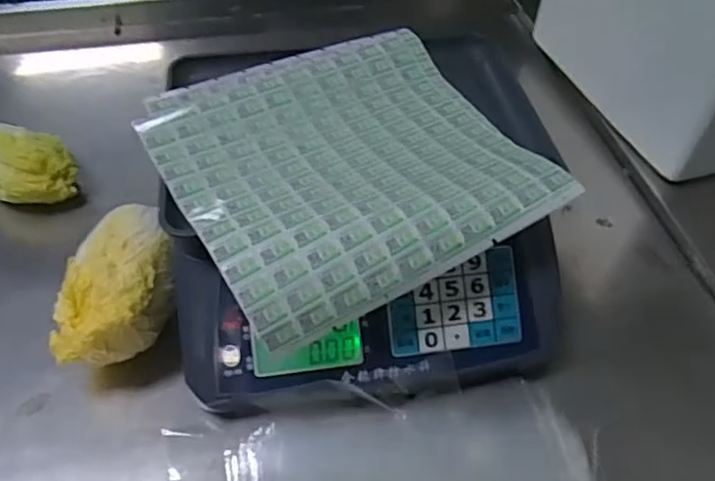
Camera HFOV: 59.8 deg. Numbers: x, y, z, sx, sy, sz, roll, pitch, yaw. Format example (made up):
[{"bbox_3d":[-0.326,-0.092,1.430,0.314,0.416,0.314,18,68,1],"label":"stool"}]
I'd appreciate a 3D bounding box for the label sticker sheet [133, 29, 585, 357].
[{"bbox_3d":[-0.014,-0.070,0.543,0.280,0.035,0.278,-25,55,-20],"label":"label sticker sheet"}]

